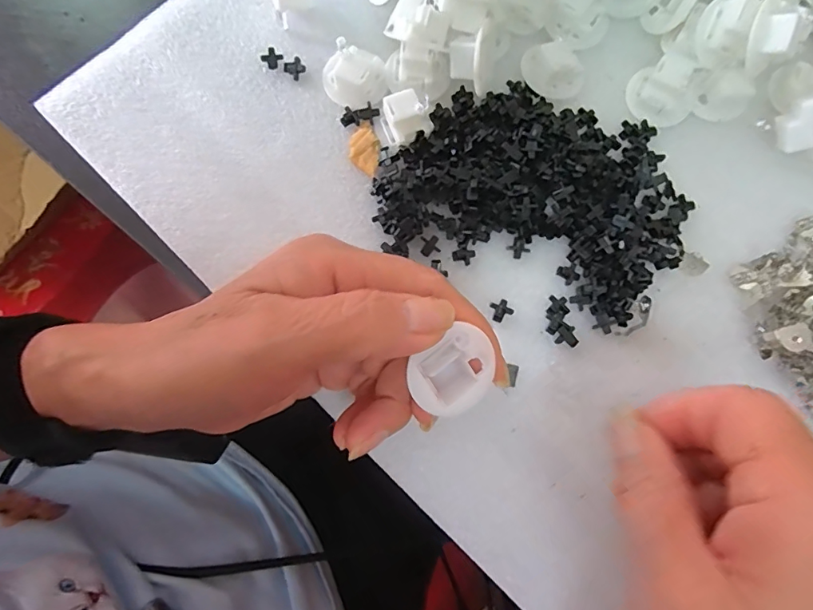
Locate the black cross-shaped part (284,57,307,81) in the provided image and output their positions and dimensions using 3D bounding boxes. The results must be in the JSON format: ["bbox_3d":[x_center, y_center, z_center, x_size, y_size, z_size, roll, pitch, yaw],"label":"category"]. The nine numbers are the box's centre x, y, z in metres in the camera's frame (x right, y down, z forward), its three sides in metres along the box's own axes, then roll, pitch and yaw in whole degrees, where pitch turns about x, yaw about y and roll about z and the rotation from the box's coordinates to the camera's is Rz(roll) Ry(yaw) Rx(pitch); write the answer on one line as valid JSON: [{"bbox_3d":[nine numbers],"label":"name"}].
[{"bbox_3d":[-0.056,-0.119,0.239,0.009,0.004,0.009,41,82,6],"label":"black cross-shaped part"}]

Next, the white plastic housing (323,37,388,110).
[{"bbox_3d":[-0.025,-0.112,0.233,0.031,0.015,0.029,-9,80,-2],"label":"white plastic housing"}]

